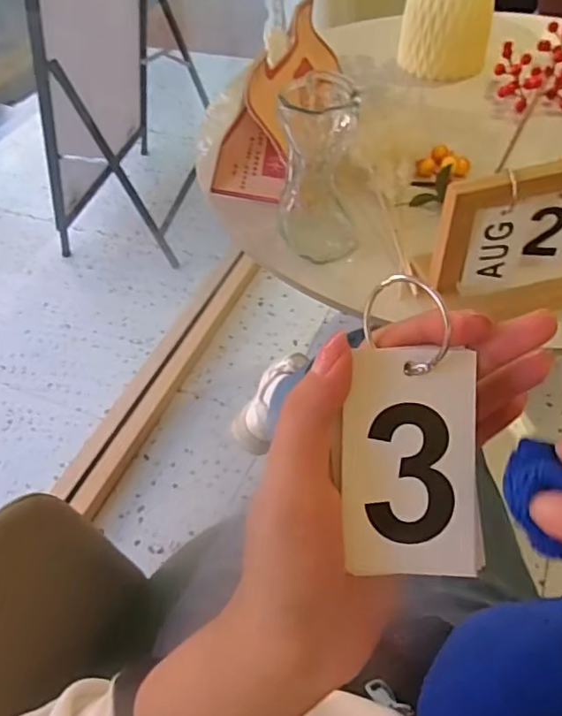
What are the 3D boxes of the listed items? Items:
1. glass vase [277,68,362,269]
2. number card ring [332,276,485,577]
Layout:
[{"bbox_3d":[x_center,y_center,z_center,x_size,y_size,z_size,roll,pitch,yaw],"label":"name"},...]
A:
[{"bbox_3d":[0.035,-0.169,0.519,0.071,0.141,0.084,9,51,11],"label":"glass vase"},{"bbox_3d":[0.044,0.024,0.195,0.044,0.004,0.096,-2,89,2],"label":"number card ring"}]

